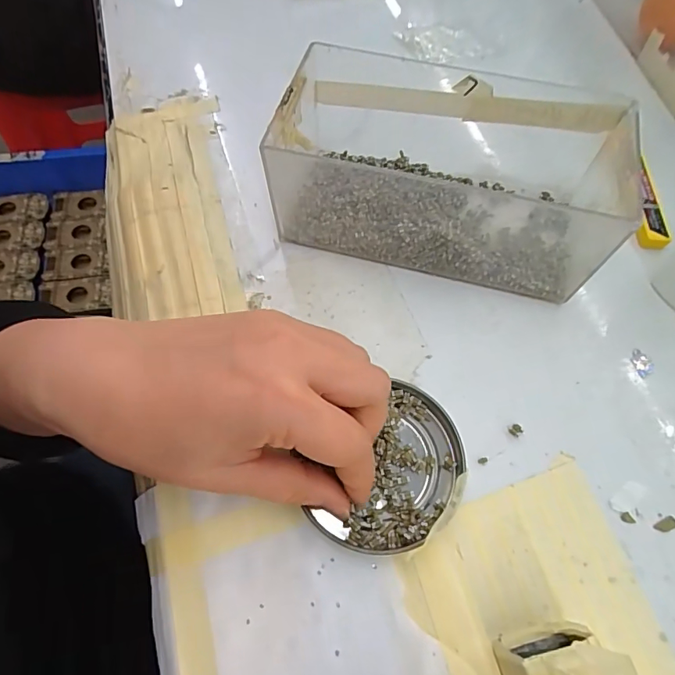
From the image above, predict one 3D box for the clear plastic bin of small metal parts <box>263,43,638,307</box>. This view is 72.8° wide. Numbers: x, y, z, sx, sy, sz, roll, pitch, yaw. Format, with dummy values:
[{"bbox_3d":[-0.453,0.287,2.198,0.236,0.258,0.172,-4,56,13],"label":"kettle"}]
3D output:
[{"bbox_3d":[0.071,-0.094,0.265,0.204,0.067,0.102,14,63,6],"label":"clear plastic bin of small metal parts"}]

